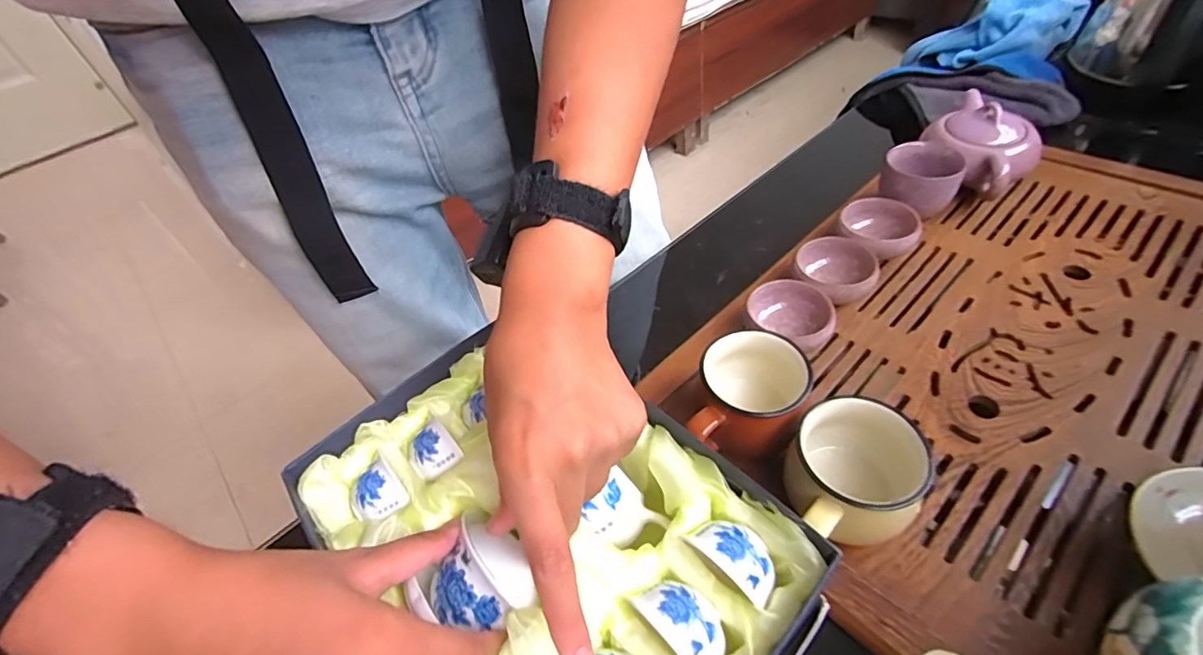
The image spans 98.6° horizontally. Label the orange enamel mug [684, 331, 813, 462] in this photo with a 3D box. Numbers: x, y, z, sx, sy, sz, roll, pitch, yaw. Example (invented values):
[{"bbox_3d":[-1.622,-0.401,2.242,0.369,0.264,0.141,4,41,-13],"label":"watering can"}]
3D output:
[{"bbox_3d":[0.101,0.049,0.349,0.066,0.063,0.072,11,49,17],"label":"orange enamel mug"}]

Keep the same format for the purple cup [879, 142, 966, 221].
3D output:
[{"bbox_3d":[0.293,-0.134,0.477,0.063,0.055,0.068,27,56,28],"label":"purple cup"}]

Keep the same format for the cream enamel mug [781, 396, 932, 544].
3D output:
[{"bbox_3d":[0.144,0.090,0.302,0.075,0.059,0.084,26,55,28],"label":"cream enamel mug"}]

